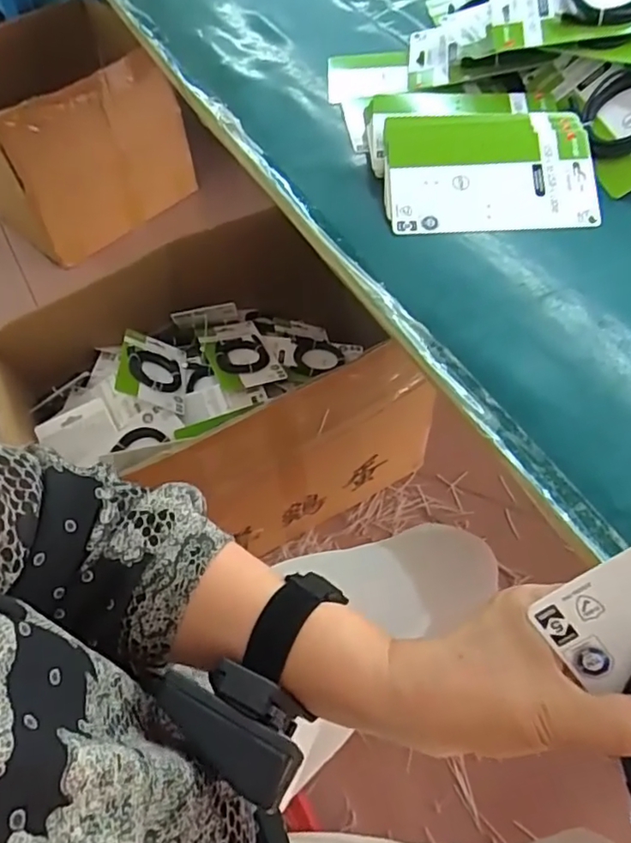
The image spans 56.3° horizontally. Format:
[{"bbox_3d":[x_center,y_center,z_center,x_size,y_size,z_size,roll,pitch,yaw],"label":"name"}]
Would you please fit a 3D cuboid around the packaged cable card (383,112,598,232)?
[{"bbox_3d":[0.161,-0.235,0.550,0.189,0.014,0.138,-2,74,1],"label":"packaged cable card"}]

